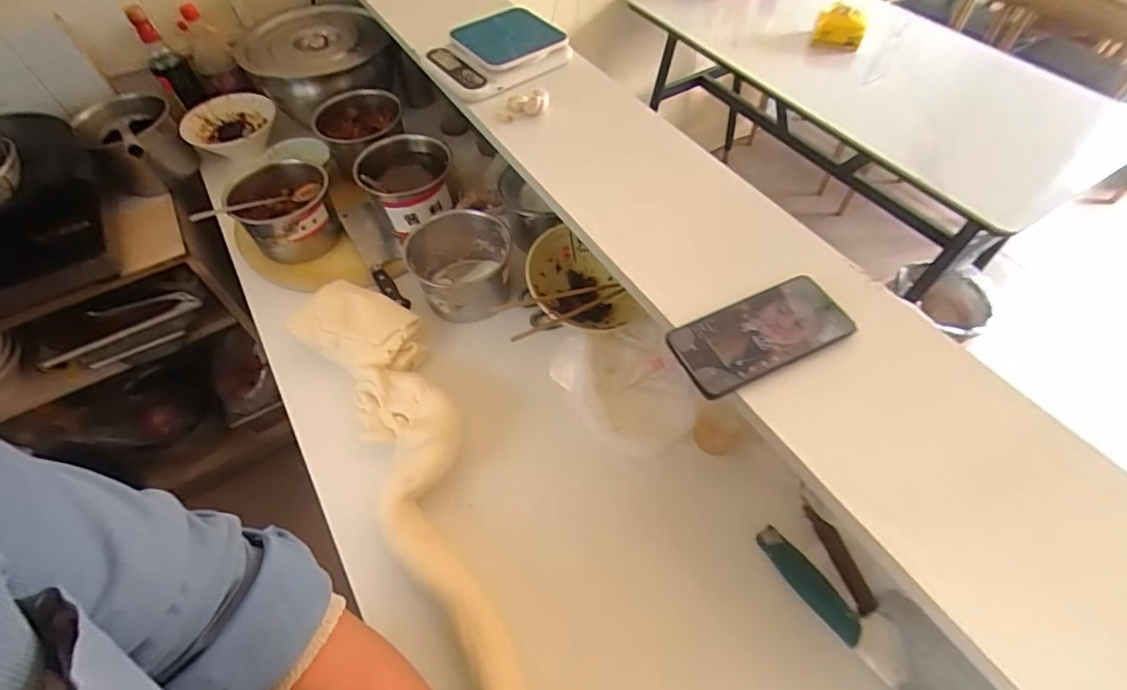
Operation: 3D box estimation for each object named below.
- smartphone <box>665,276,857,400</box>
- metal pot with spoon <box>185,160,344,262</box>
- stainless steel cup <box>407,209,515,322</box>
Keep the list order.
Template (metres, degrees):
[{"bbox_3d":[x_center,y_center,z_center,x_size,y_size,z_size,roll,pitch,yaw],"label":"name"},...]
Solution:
[{"bbox_3d":[0.177,-0.012,0.473,0.154,0.015,0.078,-24,58,-8],"label":"smartphone"},{"bbox_3d":[-0.464,-0.218,0.869,0.152,0.102,0.153,-8,56,-4],"label":"metal pot with spoon"},{"bbox_3d":[-0.157,-0.121,0.805,0.149,0.099,0.152,-1,56,1],"label":"stainless steel cup"}]

